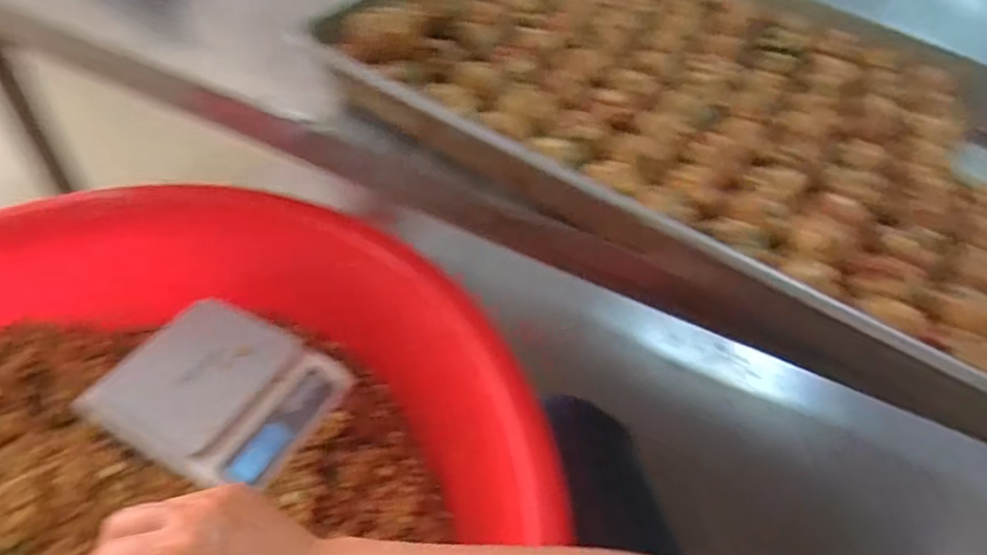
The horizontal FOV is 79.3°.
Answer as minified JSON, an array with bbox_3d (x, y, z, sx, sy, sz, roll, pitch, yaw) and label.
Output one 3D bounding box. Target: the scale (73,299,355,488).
[{"bbox_3d":[-0.250,0.103,0.549,0.181,0.038,0.151,25,51,14],"label":"scale"}]

